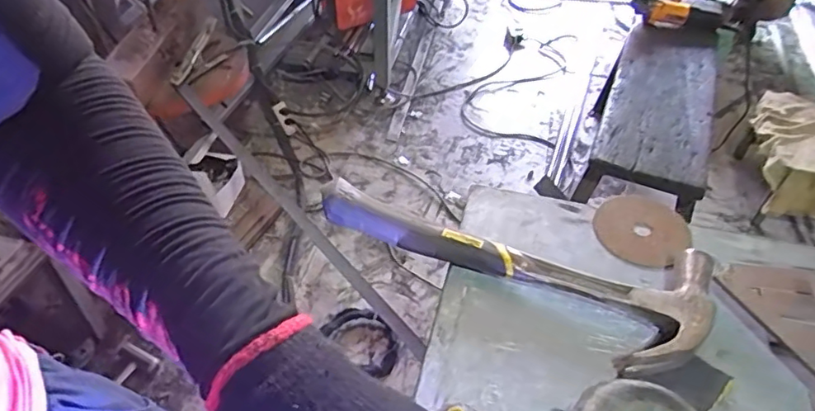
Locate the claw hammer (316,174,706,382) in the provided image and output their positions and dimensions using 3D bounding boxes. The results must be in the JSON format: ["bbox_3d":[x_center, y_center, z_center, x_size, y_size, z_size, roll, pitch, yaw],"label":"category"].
[{"bbox_3d":[0.081,0.033,0.470,0.310,0.026,0.113,22,48,20],"label":"claw hammer"}]

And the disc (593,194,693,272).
[{"bbox_3d":[0.209,0.020,0.508,0.077,0.011,0.084,-1,46,1],"label":"disc"}]

